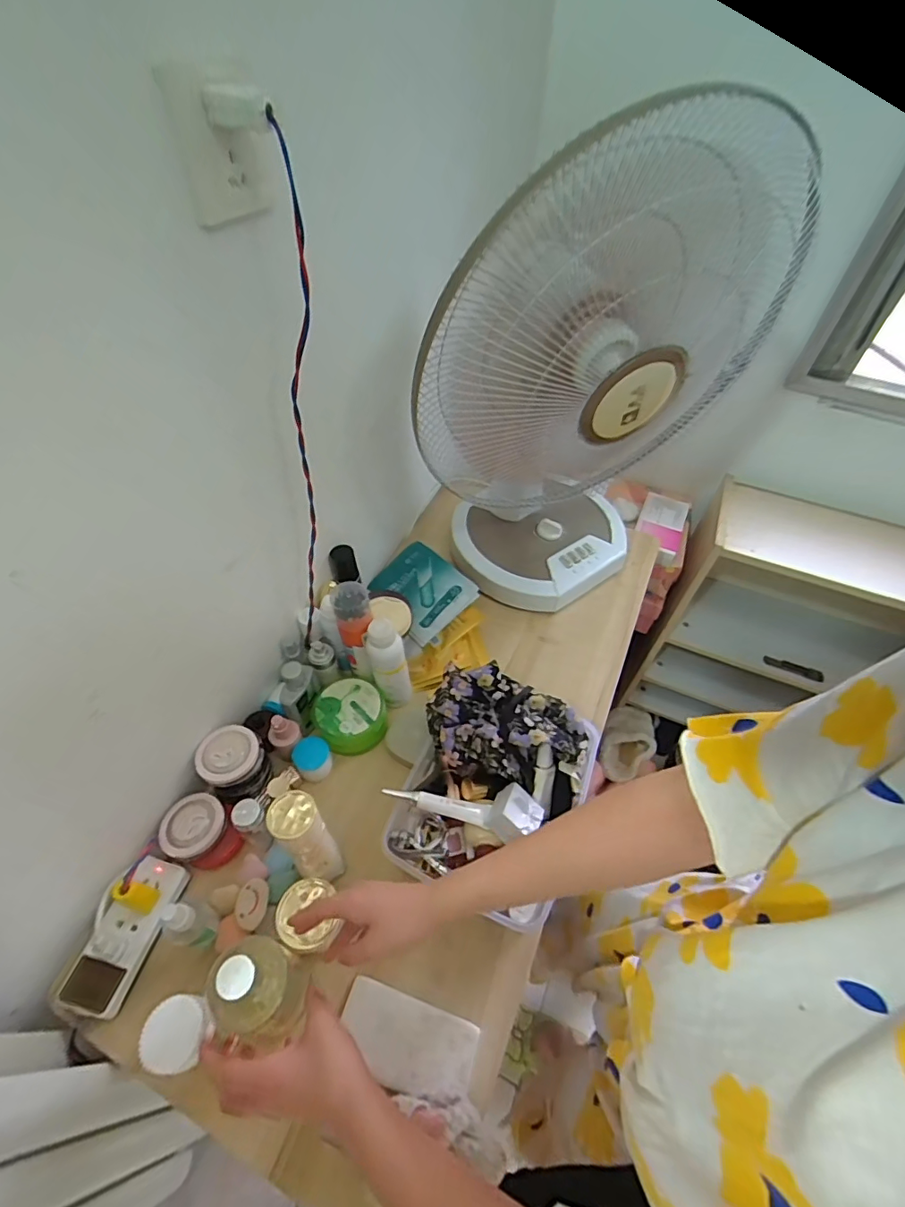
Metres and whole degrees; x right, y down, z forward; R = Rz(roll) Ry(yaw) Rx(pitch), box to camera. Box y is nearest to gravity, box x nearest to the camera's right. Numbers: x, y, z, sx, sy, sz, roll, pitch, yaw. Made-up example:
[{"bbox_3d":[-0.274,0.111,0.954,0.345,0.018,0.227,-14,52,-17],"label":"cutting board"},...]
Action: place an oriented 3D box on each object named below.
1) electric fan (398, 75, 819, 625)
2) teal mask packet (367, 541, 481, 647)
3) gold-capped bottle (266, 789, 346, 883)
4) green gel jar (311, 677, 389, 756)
[{"bbox_3d":[0.171,-0.262,0.678,0.456,0.590,0.248,-31,58,-24],"label":"electric fan"},{"bbox_3d":[-0.053,-0.027,0.865,0.130,0.017,0.177,-45,55,-2],"label":"teal mask packet"},{"bbox_3d":[-0.150,0.248,0.526,0.043,0.151,0.053,-31,58,-24],"label":"gold-capped bottle"},{"bbox_3d":[-0.145,0.163,0.715,0.098,0.060,0.096,1,51,-1],"label":"green gel jar"}]

